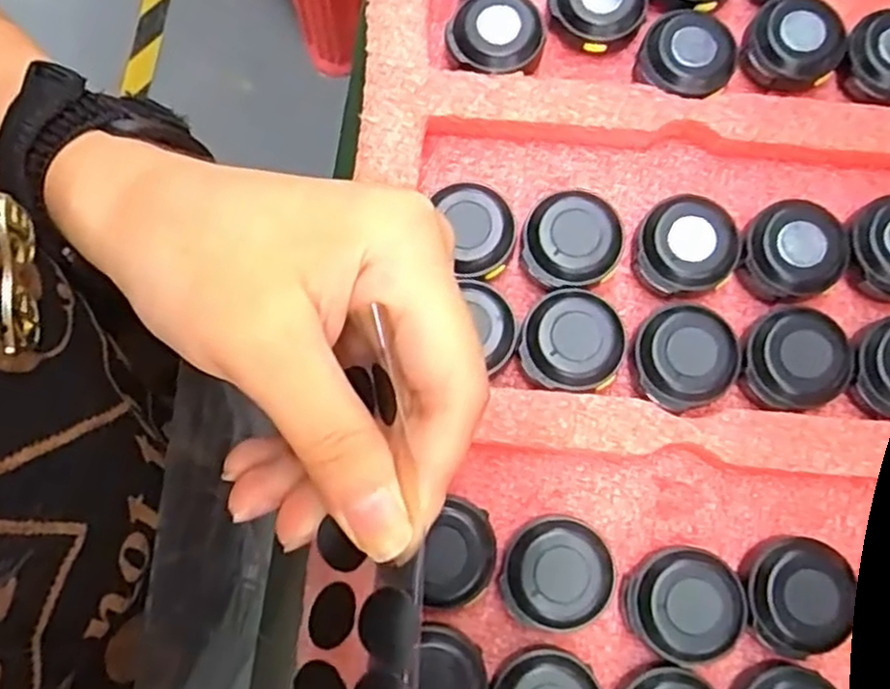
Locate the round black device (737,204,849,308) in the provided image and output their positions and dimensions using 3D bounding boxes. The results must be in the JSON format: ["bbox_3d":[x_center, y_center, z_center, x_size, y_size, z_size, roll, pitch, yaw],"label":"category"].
[{"bbox_3d":[0.103,-0.028,0.218,0.033,0.009,0.027,-34,79,-8],"label":"round black device"}]

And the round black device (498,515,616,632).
[{"bbox_3d":[0.030,0.061,0.199,0.029,0.012,0.028,0,76,0],"label":"round black device"}]

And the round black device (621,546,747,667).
[{"bbox_3d":[0.063,0.069,0.197,0.029,0.013,0.028,0,76,0],"label":"round black device"}]

